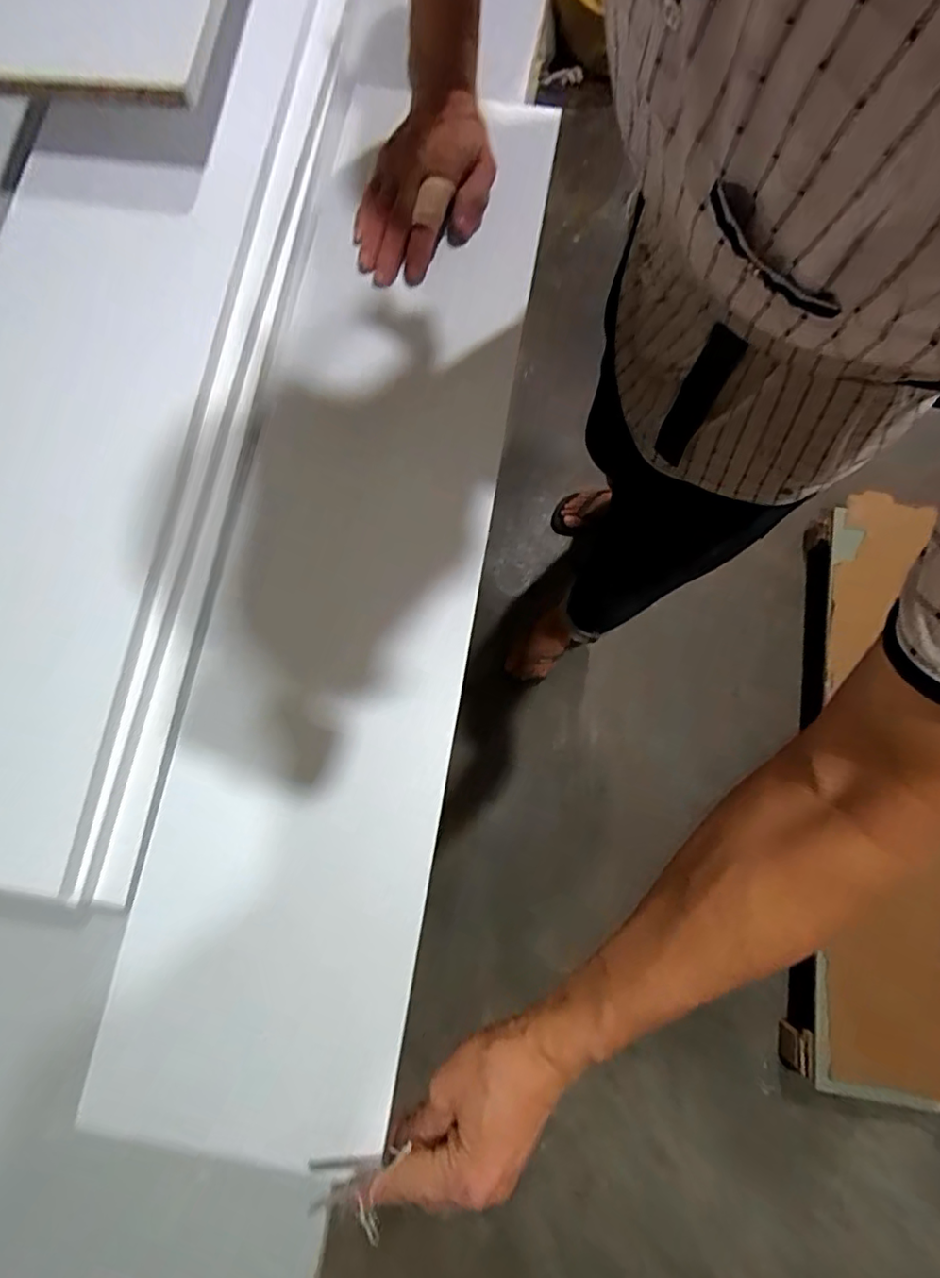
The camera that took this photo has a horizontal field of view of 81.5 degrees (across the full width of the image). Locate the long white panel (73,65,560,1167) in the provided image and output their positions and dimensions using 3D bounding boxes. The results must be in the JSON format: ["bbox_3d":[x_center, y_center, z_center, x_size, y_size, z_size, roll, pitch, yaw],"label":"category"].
[{"bbox_3d":[-0.094,-0.082,0.430,0.203,0.023,0.835,9,79,2],"label":"long white panel"}]

